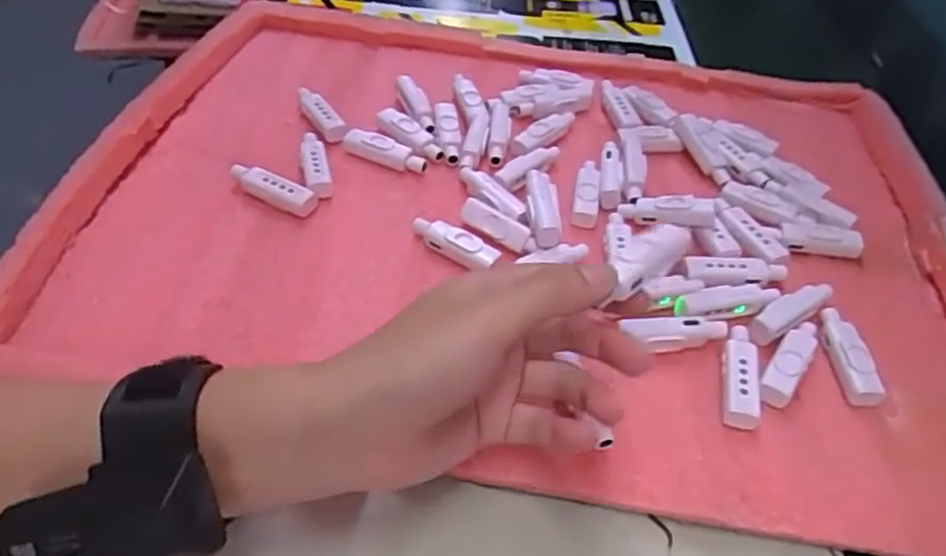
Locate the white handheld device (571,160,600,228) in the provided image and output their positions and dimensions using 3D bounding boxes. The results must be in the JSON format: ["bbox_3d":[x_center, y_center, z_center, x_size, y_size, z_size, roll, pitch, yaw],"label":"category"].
[{"bbox_3d":[0.071,-0.053,0.446,0.015,0.010,0.055,9,47,6],"label":"white handheld device"}]

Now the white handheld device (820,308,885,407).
[{"bbox_3d":[0.190,0.039,0.365,0.016,0.018,0.053,3,46,0],"label":"white handheld device"}]

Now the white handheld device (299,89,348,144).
[{"bbox_3d":[-0.101,-0.108,0.478,0.013,0.014,0.050,-27,53,-25],"label":"white handheld device"}]

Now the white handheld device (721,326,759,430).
[{"bbox_3d":[0.130,0.046,0.349,0.017,0.008,0.056,12,47,8],"label":"white handheld device"}]

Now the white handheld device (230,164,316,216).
[{"bbox_3d":[-0.119,-0.053,0.425,0.054,0.015,0.013,22,49,17],"label":"white handheld device"}]

